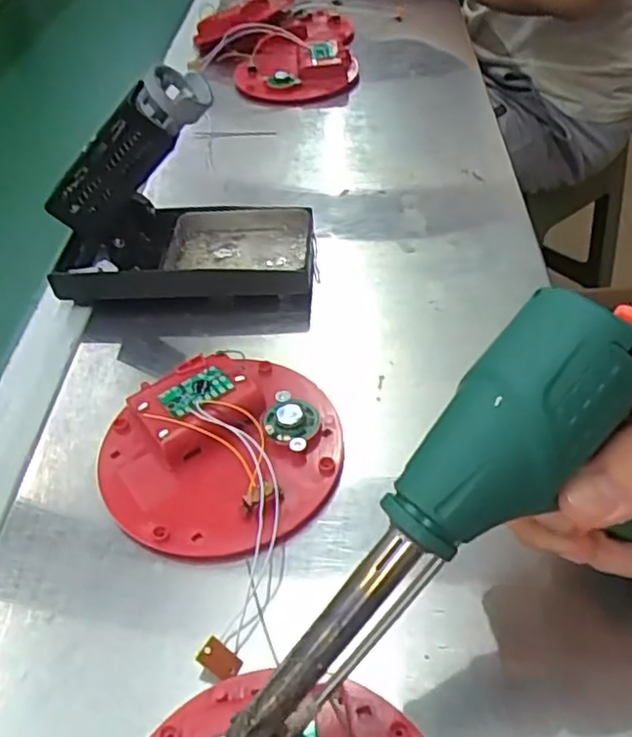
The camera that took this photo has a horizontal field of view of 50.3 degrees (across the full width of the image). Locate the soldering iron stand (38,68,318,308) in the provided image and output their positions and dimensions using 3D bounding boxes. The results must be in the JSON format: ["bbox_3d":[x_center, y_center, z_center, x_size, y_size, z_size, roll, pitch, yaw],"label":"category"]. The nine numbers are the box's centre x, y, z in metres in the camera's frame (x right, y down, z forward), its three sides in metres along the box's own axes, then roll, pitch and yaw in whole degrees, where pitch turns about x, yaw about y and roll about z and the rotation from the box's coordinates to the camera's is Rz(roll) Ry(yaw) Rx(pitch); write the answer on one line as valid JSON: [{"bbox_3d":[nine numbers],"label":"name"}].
[{"bbox_3d":[-0.090,-0.113,0.427,0.162,0.130,0.077,-2,45,4],"label":"soldering iron stand"}]

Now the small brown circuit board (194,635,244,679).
[{"bbox_3d":[-0.039,0.116,0.269,0.017,0.004,0.012,37,48,10],"label":"small brown circuit board"}]

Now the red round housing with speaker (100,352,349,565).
[{"bbox_3d":[-0.049,0.039,0.340,0.118,0.027,0.113,-3,45,3],"label":"red round housing with speaker"}]

